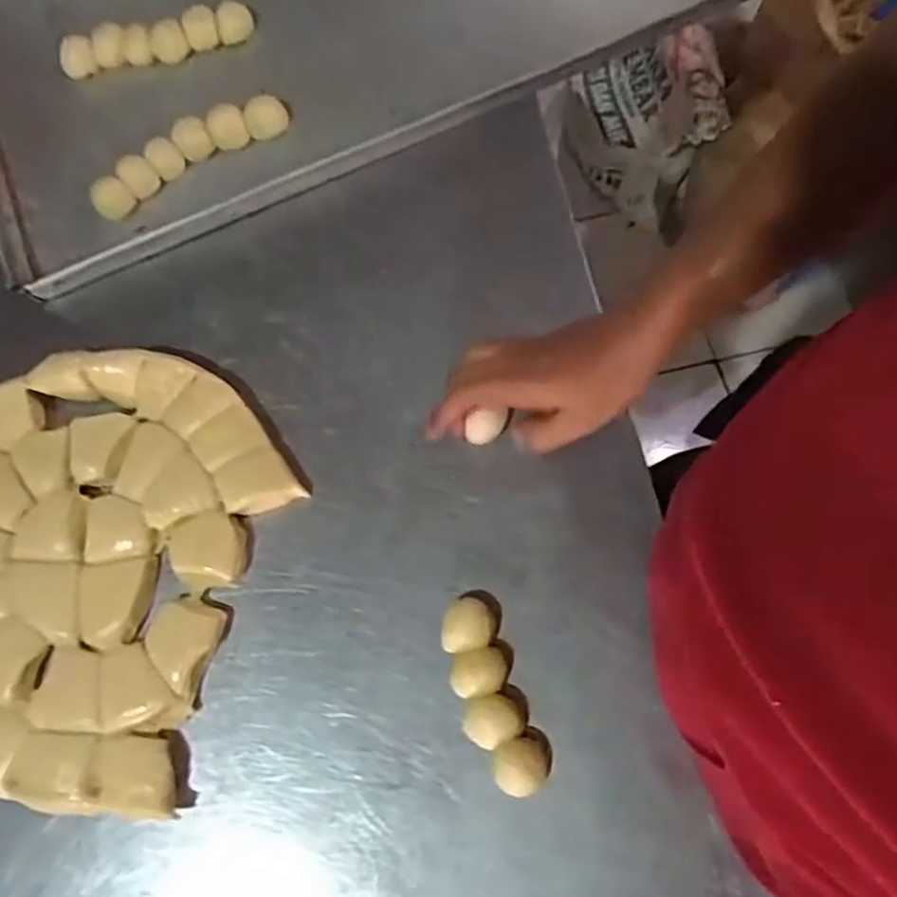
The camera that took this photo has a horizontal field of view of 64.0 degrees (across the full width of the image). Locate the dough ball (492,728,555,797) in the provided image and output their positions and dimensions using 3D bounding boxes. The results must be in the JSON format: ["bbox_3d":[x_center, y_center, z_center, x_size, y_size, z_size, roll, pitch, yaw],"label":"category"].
[{"bbox_3d":[0.049,0.204,0.468,0.042,0.023,0.031,-34,74,-8],"label":"dough ball"}]

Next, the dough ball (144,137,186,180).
[{"bbox_3d":[-0.251,-0.256,0.637,0.028,0.029,0.028,-1,73,2],"label":"dough ball"}]

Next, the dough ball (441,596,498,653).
[{"bbox_3d":[0.013,0.121,0.497,0.038,0.022,0.034,-14,73,-2],"label":"dough ball"}]

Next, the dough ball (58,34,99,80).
[{"bbox_3d":[-0.350,-0.370,0.678,0.035,0.028,0.027,-32,74,-7],"label":"dough ball"}]

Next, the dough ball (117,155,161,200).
[{"bbox_3d":[-0.275,-0.240,0.639,0.028,0.031,0.029,-1,73,2],"label":"dough ball"}]

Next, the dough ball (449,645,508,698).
[{"bbox_3d":[0.021,0.151,0.487,0.039,0.021,0.029,-14,73,-2],"label":"dough ball"}]

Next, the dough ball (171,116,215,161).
[{"bbox_3d":[-0.229,-0.275,0.642,0.032,0.028,0.028,-27,74,-6],"label":"dough ball"}]

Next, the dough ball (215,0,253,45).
[{"bbox_3d":[-0.205,-0.408,0.683,0.034,0.024,0.029,-22,73,-5],"label":"dough ball"}]

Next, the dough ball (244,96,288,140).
[{"bbox_3d":[-0.164,-0.297,0.645,0.038,0.028,0.031,-23,73,-5],"label":"dough ball"}]

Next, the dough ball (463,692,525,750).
[{"bbox_3d":[0.029,0.181,0.481,0.038,0.021,0.033,-25,73,-6],"label":"dough ball"}]

